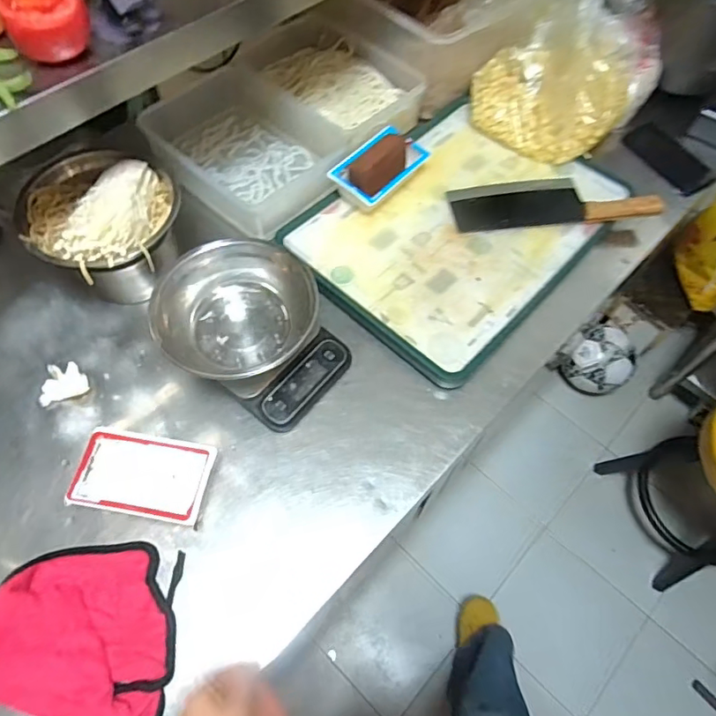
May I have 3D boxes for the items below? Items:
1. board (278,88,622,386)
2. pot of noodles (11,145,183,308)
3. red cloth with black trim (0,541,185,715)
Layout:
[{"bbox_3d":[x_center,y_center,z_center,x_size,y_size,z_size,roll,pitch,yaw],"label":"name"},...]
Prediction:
[{"bbox_3d":[0.141,-0.202,0.781,0.335,0.038,0.458,39,67,18],"label":"board"},{"bbox_3d":[-0.317,-0.165,0.677,0.173,0.140,0.172,1,62,-1],"label":"pot of noodles"},{"bbox_3d":[-0.269,0.264,0.523,0.188,0.036,0.157,13,62,6],"label":"red cloth with black trim"}]

